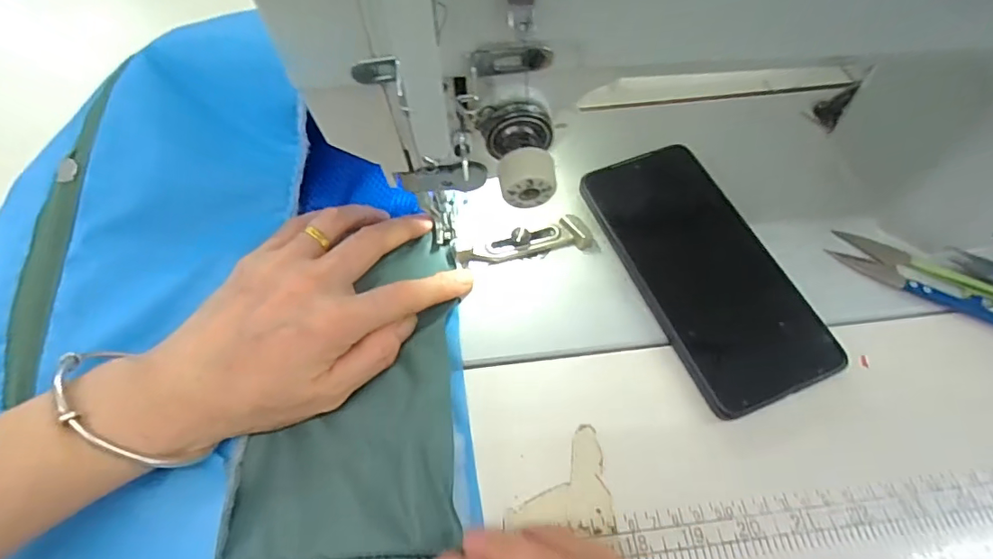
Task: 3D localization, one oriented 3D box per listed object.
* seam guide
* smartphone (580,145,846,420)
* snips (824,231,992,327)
[{"bbox_3d":[0.016,-0.024,0.297,0.079,0.008,0.019,-11,62,-5],"label":"seam guide"},{"bbox_3d":[0.116,-0.009,0.287,0.076,0.009,0.160,-20,63,-10],"label":"smartphone"},{"bbox_3d":[0.249,0.002,0.278,0.112,0.016,0.025,29,66,15],"label":"snips"}]

